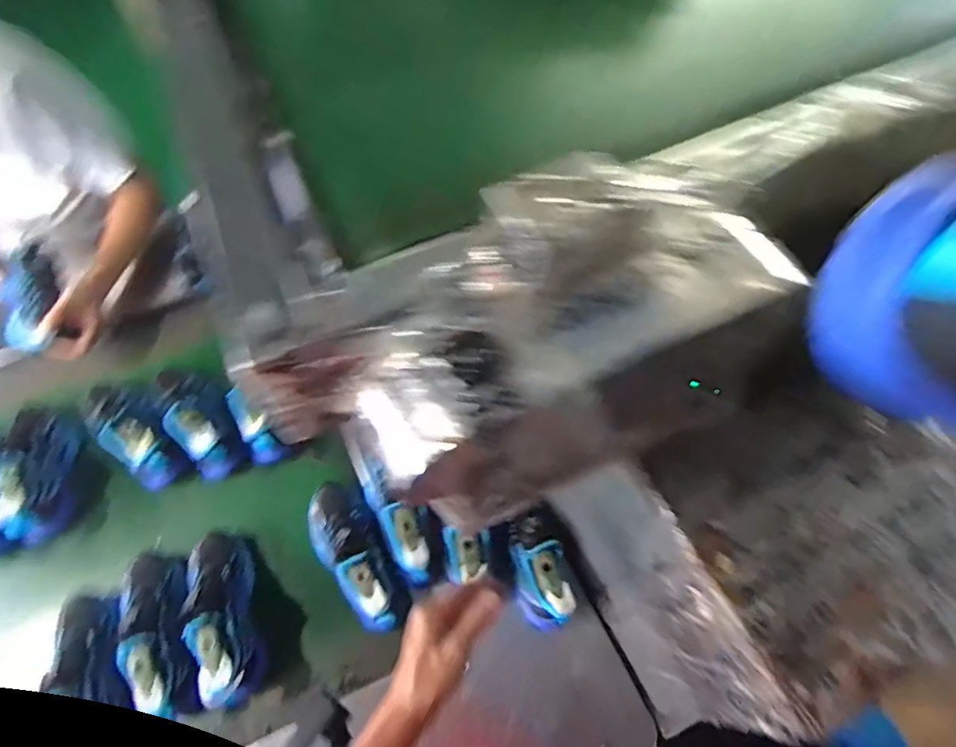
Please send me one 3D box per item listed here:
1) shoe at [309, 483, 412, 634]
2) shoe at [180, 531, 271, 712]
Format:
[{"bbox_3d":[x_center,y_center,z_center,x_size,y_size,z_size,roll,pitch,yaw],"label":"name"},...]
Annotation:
[{"bbox_3d":[-0.181,0.254,0.806,0.087,0.111,0.235,-31,48,-15],"label":"shoe"},{"bbox_3d":[-0.363,0.333,0.788,0.087,0.123,0.240,-19,64,-9],"label":"shoe"}]

